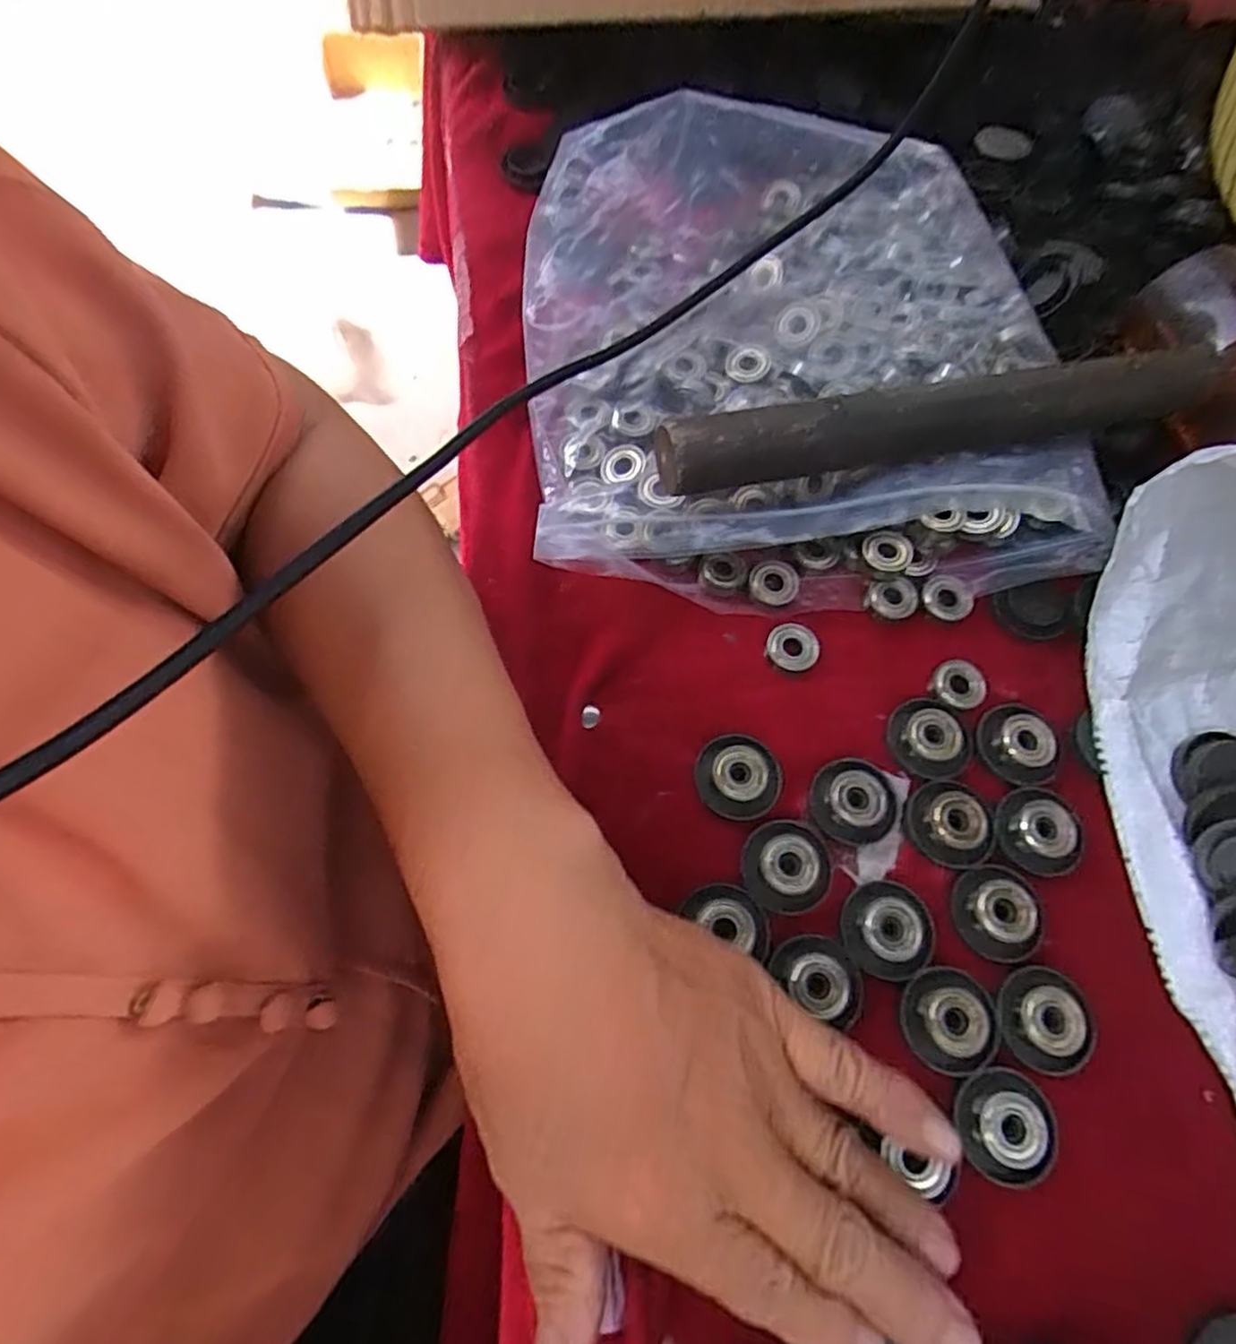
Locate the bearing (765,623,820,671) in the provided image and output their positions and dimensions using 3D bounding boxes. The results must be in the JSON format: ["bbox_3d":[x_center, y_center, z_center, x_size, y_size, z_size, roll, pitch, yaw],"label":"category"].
[{"bbox_3d":[0.072,-0.011,0.295,0.021,0.005,0.019,16,69,5],"label":"bearing"}]

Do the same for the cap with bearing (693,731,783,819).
[{"bbox_3d":[0.046,0.040,0.271,0.032,0.007,0.031,1,68,-1],"label":"cap with bearing"}]

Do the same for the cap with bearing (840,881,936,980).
[{"bbox_3d":[0.097,0.091,0.252,0.031,0.008,0.031,1,68,-1],"label":"cap with bearing"}]

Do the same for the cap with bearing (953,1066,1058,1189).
[{"bbox_3d":[0.126,0.147,0.230,0.027,0.008,0.032,11,68,3],"label":"cap with bearing"}]

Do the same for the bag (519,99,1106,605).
[{"bbox_3d":[0.078,-0.161,0.332,0.238,0.042,0.257,-2,68,-2],"label":"bag"}]

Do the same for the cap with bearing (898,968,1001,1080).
[{"bbox_3d":[0.113,0.117,0.240,0.031,0.008,0.032,1,68,-1],"label":"cap with bearing"}]

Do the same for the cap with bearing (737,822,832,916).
[{"bbox_3d":[0.061,0.070,0.257,0.031,0.009,0.032,1,68,-1],"label":"cap with bearing"}]

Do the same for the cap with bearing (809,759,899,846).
[{"bbox_3d":[0.090,0.048,0.269,0.032,0.011,0.031,8,68,1],"label":"cap with bearing"}]

